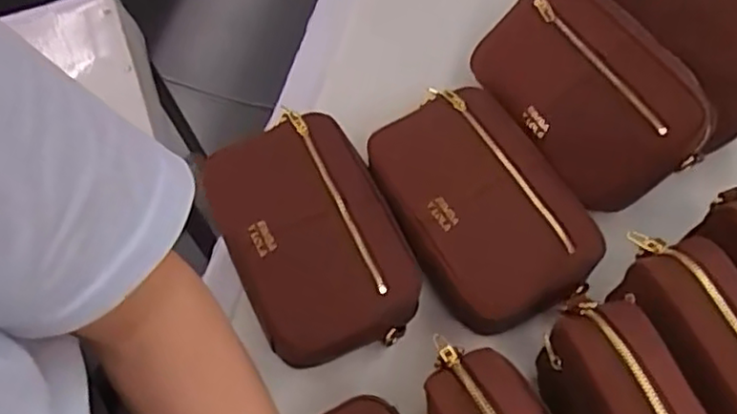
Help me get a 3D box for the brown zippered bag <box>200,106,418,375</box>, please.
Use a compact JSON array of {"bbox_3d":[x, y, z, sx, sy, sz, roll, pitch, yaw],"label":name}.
[{"bbox_3d":[-0.047,0.022,0.539,0.128,0.057,0.198,-24,66,-10],"label":"brown zippered bag"}]

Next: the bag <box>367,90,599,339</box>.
[{"bbox_3d":[0.091,0.000,0.559,0.141,0.052,0.200,-24,66,-10],"label":"bag"}]

